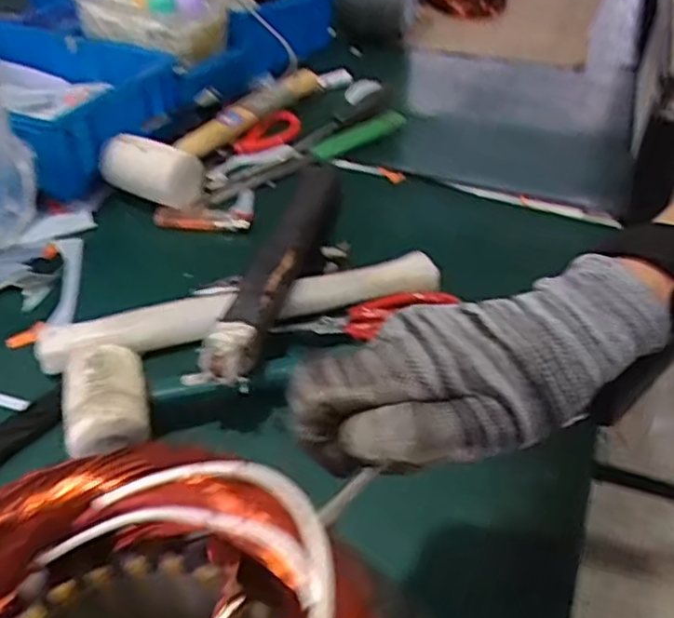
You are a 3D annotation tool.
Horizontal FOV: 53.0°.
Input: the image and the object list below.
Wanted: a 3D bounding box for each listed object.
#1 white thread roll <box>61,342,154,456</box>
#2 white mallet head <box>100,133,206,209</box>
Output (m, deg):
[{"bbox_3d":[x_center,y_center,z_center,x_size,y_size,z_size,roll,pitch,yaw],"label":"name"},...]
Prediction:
[{"bbox_3d":[-0.144,0.060,0.423,0.051,0.047,0.074,-12,42,-15],"label":"white thread roll"},{"bbox_3d":[-0.173,-0.127,0.633,0.099,0.051,0.043,19,44,20],"label":"white mallet head"}]

